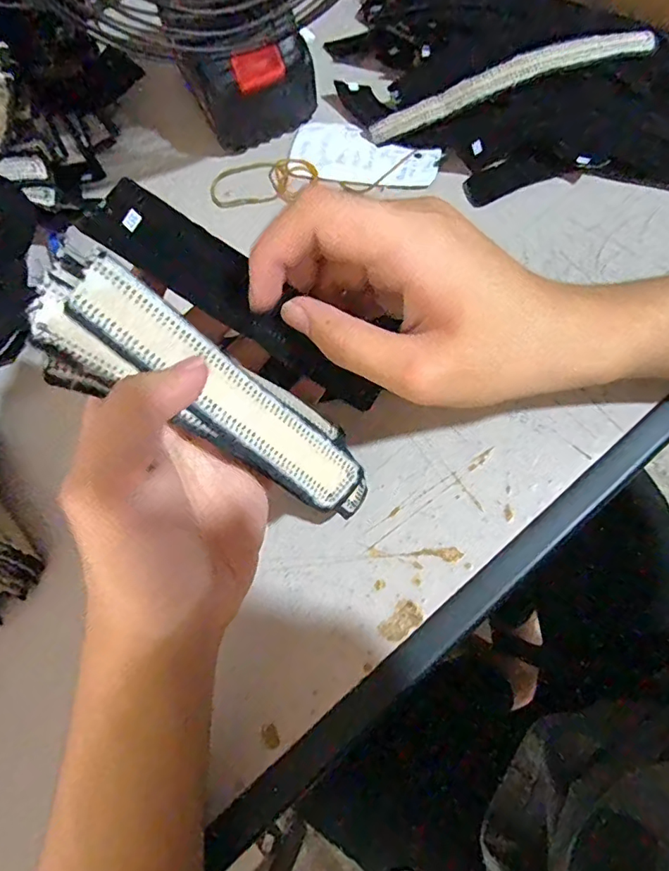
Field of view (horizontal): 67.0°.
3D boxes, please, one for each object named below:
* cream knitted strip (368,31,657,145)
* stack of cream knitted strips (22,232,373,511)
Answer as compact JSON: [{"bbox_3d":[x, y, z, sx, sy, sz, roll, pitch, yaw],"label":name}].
[{"bbox_3d":[0.113,-0.230,0.329,0.182,0.023,0.018,-14,73,11],"label":"cream knitted strip"},{"bbox_3d":[-0.046,-0.010,0.211,0.166,0.021,0.046,36,75,-25],"label":"stack of cream knitted strips"}]

